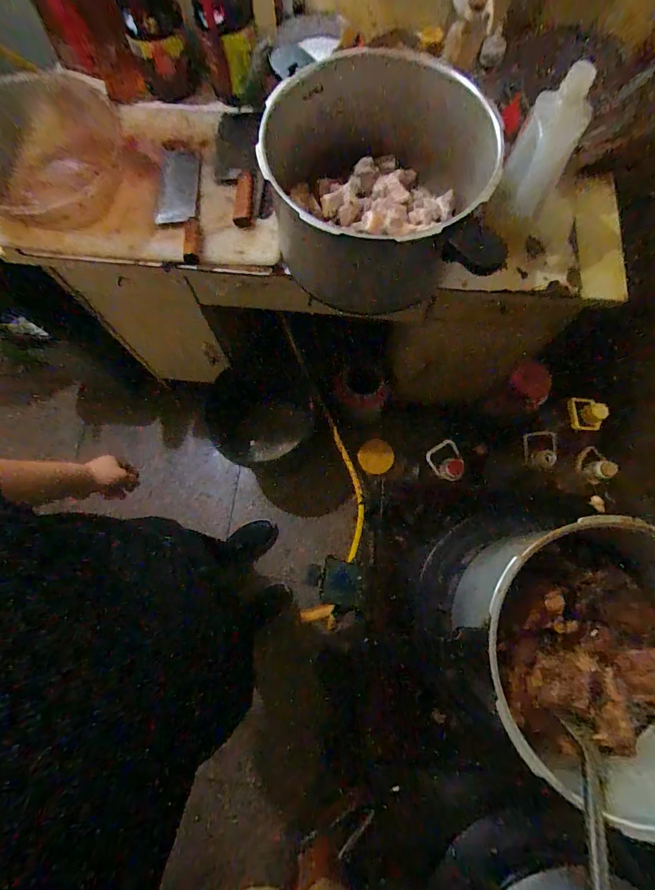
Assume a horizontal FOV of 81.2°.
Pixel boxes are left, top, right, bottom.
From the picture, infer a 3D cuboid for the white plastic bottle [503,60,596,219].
[{"bbox_3d":[0.341,-0.482,0.613,0.086,0.197,0.060,7,66,1],"label":"white plastic bottle"}]

